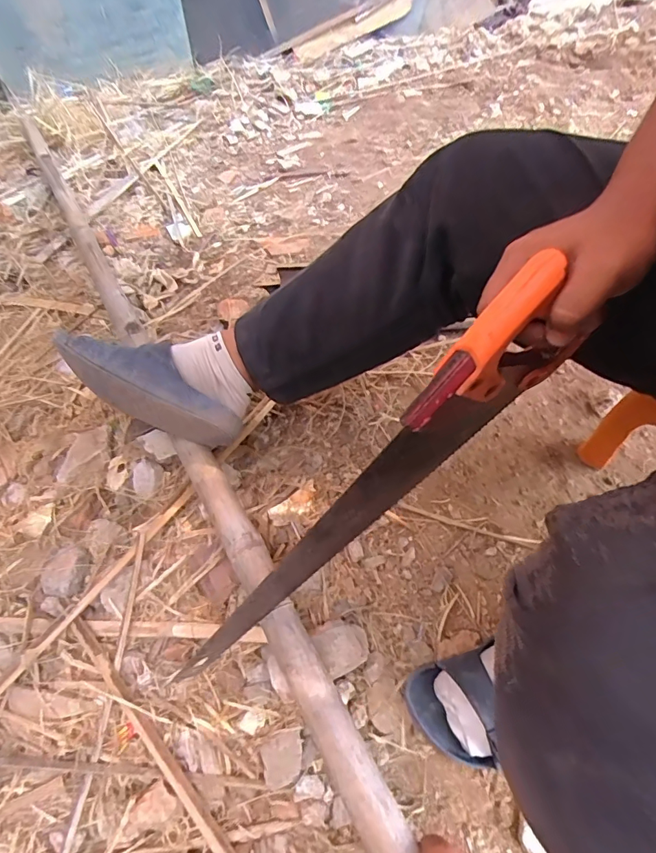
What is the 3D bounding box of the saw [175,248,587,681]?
[{"bbox_3d":[0.036,0.062,0.408,0.453,0.107,0.037,-50,51,22],"label":"saw"}]

